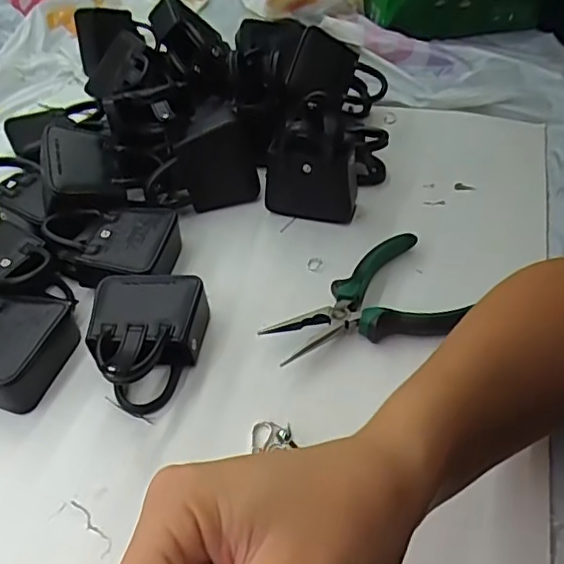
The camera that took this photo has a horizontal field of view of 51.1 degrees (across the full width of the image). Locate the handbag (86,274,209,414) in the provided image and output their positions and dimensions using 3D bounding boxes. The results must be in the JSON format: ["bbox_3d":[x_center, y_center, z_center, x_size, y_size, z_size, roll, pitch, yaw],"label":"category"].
[{"bbox_3d":[-0.092,0.037,0.401,0.075,0.048,0.101,-2,45,0],"label":"handbag"}]

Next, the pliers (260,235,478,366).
[{"bbox_3d":[0.061,0.020,0.429,0.145,0.021,0.088,-23,49,-19],"label":"pliers"}]

